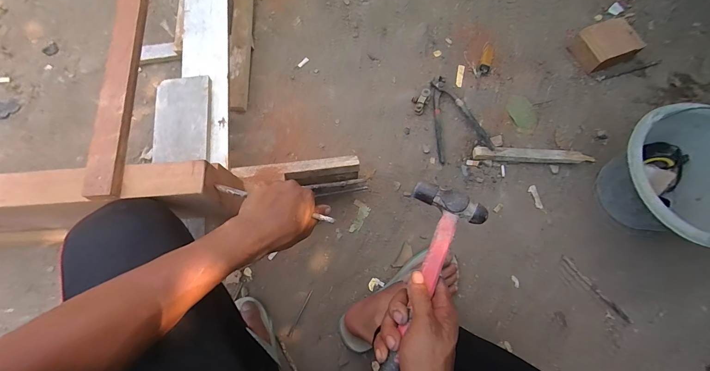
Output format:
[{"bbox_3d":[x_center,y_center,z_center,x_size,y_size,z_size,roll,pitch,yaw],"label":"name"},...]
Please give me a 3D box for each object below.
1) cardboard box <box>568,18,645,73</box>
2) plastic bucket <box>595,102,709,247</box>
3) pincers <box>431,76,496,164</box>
[{"bbox_3d":[0.622,-0.347,0.785,0.147,0.060,0.104,-24,77,-7],"label":"cardboard box"},{"bbox_3d":[0.610,-0.006,0.620,0.246,0.200,0.247,0,75,-1],"label":"plastic bucket"},{"bbox_3d":[0.230,-0.164,0.748,0.129,0.026,0.202,-17,76,-5],"label":"pincers"}]

